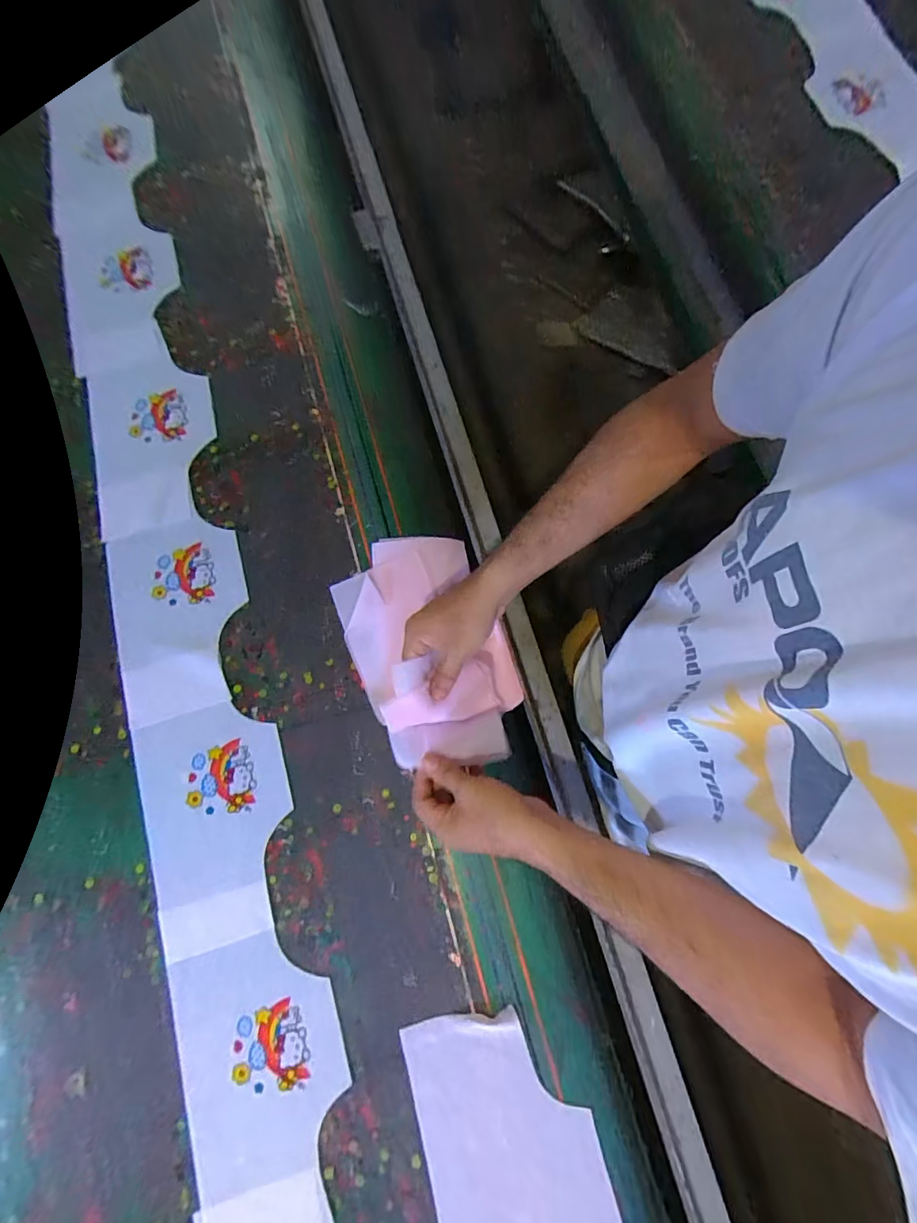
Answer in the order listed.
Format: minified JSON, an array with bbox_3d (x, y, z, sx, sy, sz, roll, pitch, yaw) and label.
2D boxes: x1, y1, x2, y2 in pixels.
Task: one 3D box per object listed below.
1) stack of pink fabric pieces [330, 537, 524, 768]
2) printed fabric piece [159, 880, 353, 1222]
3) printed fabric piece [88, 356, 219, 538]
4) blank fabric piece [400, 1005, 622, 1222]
[{"bbox_3d":[-0.038,0.033,0.525,0.171,0.098,0.280,-21,77,-3],"label":"stack of pink fabric pieces"},{"bbox_3d":[-0.204,0.459,0.489,0.163,0.006,0.322,-16,77,-2],"label":"printed fabric piece"},{"bbox_3d":[-0.414,-0.230,0.646,0.165,0.011,0.245,-14,80,-2],"label":"printed fabric piece"},{"bbox_3d":[0.062,0.567,0.461,0.164,0.008,0.321,-15,77,-2],"label":"blank fabric piece"}]

